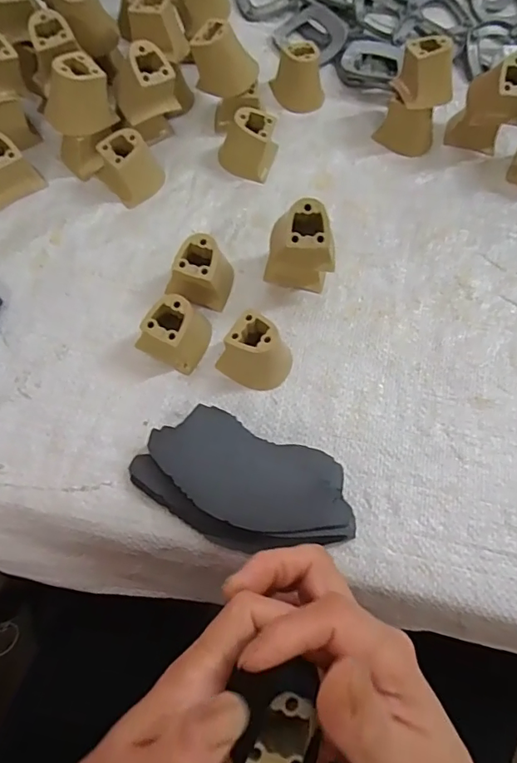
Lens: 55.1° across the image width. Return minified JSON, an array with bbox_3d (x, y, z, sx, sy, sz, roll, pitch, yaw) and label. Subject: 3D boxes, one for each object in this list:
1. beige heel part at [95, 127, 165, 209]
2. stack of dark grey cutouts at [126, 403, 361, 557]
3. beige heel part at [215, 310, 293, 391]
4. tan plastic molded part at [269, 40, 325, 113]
[{"bbox_3d":[-0.099,-0.168,0.378,0.039,0.036,0.043,-39,75,-16],"label":"beige heel part"},{"bbox_3d":[-0.008,0.062,0.299,0.129,0.027,0.068,21,69,6],"label":"stack of dark grey cutouts"},{"bbox_3d":[-0.002,-0.017,0.325,0.041,0.038,0.038,35,71,11],"label":"beige heel part"},{"bbox_3d":[0.035,-0.259,0.420,0.044,0.037,0.034,5,68,-1],"label":"tan plastic molded part"}]

